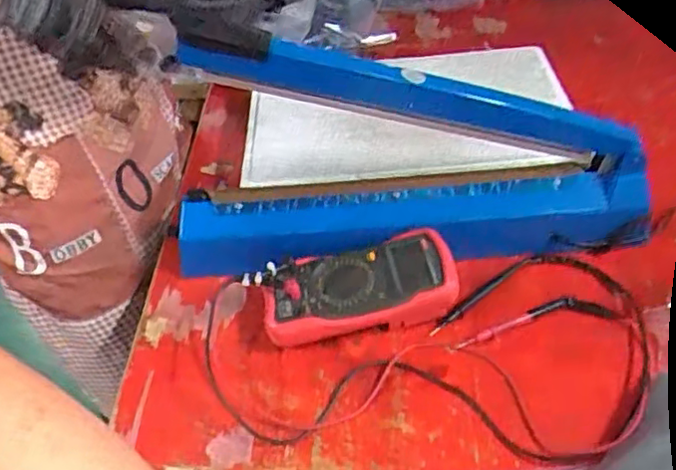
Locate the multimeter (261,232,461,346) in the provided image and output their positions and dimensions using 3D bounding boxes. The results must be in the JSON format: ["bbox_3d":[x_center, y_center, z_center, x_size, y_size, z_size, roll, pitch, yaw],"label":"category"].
[{"bbox_3d":[0.023,0.058,0.671,0.200,0.053,0.098,-9,43,-2],"label":"multimeter"}]

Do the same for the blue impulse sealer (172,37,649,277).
[{"bbox_3d":[0.069,-0.082,0.667,0.504,0.249,0.083,-3,43,5],"label":"blue impulse sealer"}]

